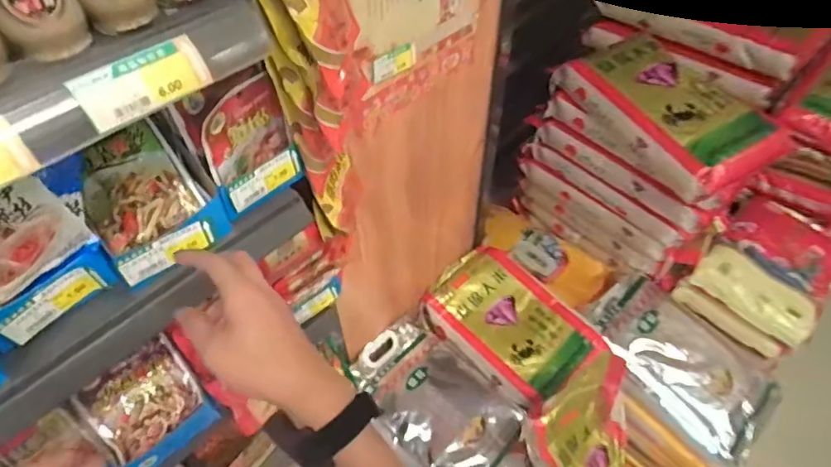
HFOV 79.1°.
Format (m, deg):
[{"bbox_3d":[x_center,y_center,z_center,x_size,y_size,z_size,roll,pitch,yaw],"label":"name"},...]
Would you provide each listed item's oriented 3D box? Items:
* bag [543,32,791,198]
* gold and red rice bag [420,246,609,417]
[{"bbox_3d":[0.583,-0.299,1.189,0.251,0.127,0.489,-25,54,-20],"label":"bag"},{"bbox_3d":[0.227,0.228,1.227,0.254,0.109,0.405,-35,58,-26],"label":"gold and red rice bag"}]

